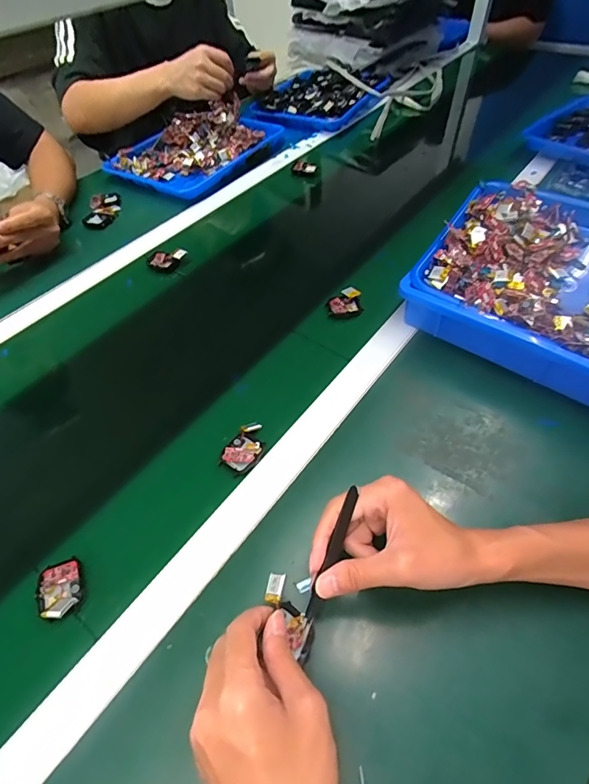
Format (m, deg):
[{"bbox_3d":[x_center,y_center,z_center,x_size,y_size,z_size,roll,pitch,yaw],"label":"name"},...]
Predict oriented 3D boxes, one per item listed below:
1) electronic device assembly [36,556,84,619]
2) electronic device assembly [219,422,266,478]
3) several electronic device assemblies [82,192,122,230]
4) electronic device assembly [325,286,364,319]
[{"bbox_3d":[-0.205,0.172,0.366,0.036,0.018,0.049,-21,55,-15],"label":"electronic device assembly"},{"bbox_3d":[-0.052,0.059,0.450,0.038,0.010,0.059,23,56,18],"label":"electronic device assembly"},{"bbox_3d":[-0.348,-0.343,0.770,0.049,0.022,0.107,6,53,5],"label":"several electronic device assemblies"},{"bbox_3d":[0.070,-0.123,0.585,0.048,0.020,0.044,-30,58,-20],"label":"electronic device assembly"}]

